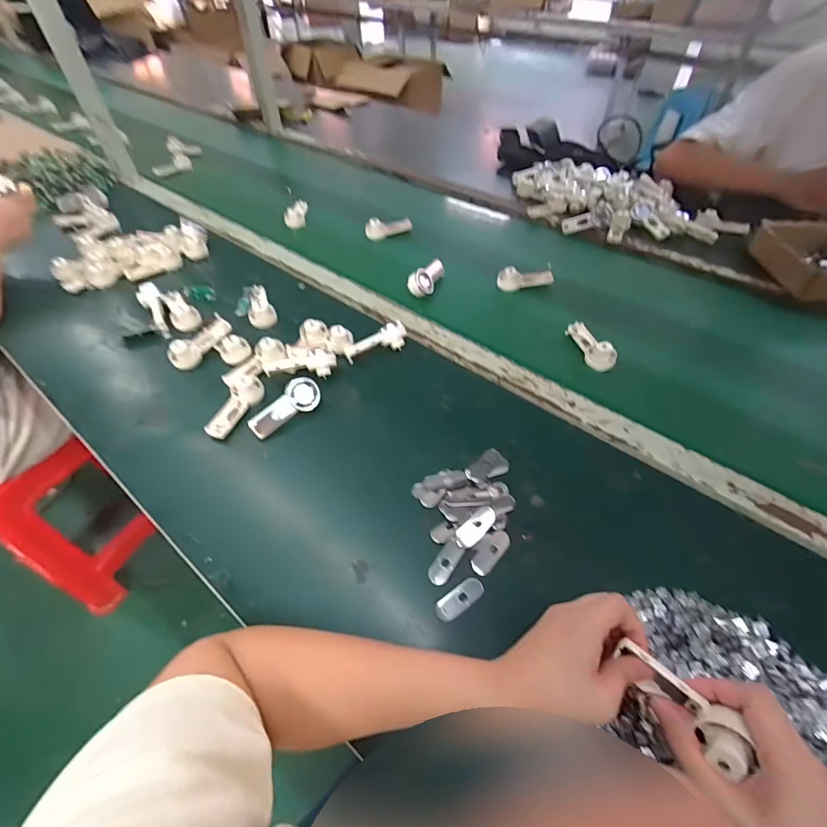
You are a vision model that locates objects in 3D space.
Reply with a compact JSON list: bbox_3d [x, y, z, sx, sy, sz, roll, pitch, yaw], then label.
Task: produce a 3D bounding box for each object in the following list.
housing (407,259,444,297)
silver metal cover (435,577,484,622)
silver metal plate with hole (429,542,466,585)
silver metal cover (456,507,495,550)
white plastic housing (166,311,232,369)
[{"bbox_3d":[0.023,-0.236,0.717,0.039,0.038,0.088,17,53,13],"label":"housing"},{"bbox_3d":[0.044,0.176,0.397,0.050,0.009,0.020,-27,56,-20],"label":"silver metal cover"},{"bbox_3d":[0.032,0.150,0.419,0.020,0.009,0.043,29,57,21],"label":"silver metal plate with hole"},{"bbox_3d":[0.066,0.118,0.437,0.055,0.007,0.020,-35,59,-25],"label":"silver metal cover"},{"bbox_3d":[-0.309,-0.102,0.610,0.038,0.039,0.091,27,56,20],"label":"white plastic housing"}]

